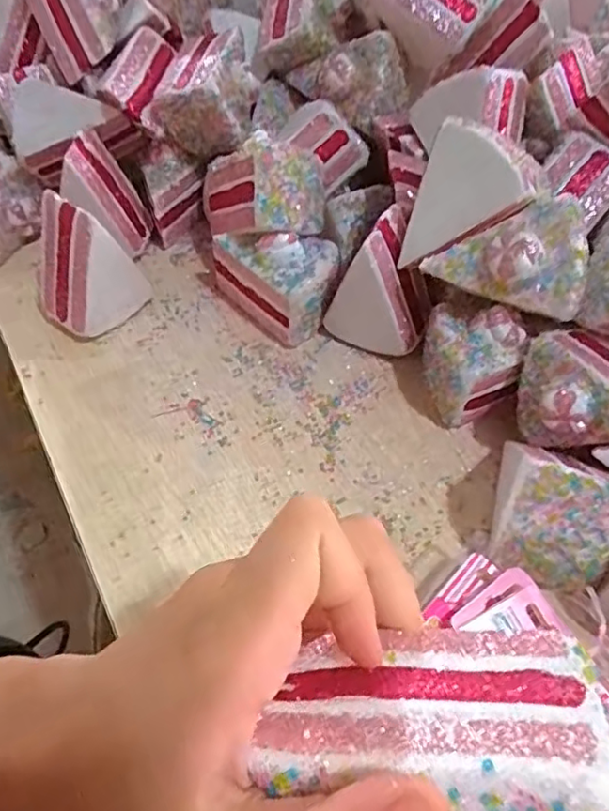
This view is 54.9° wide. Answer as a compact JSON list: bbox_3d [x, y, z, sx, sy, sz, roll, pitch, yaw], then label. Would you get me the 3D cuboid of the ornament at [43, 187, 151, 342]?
[{"bbox_3d":[-0.146,-0.092,0.388,0.052,0.086,0.060,31,56,22],"label":"ornament"}]

